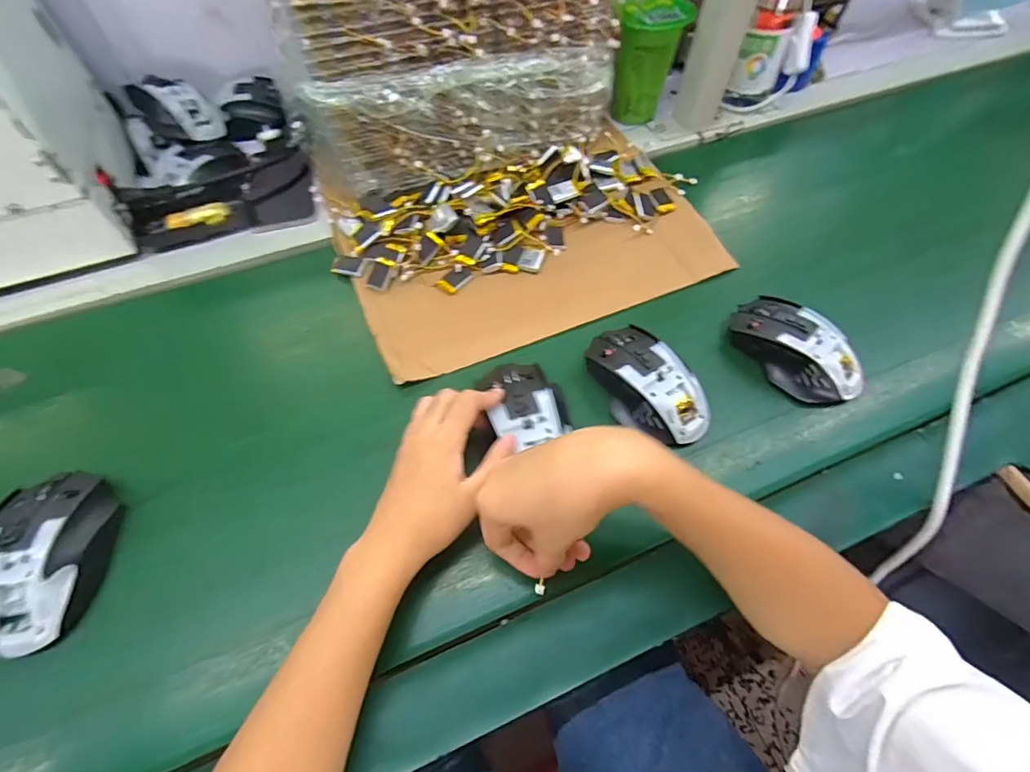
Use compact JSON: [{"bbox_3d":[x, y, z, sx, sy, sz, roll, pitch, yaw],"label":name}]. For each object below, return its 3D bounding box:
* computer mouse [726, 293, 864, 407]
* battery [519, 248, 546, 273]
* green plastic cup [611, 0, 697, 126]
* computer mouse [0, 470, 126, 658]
[{"bbox_3d":[0.244,-0.034,0.409,0.059,0.038,0.113,-34,64,-17],"label":"computer mouse"},{"bbox_3d":[0.017,-0.128,0.476,0.022,0.007,0.027,10,60,8],"label":"battery"},{"bbox_3d":[0.159,-0.387,0.565,0.076,0.116,0.072,-1,59,2],"label":"green plastic cup"},{"bbox_3d":[-0.322,0.115,0.323,0.067,0.036,0.113,-13,60,-5],"label":"computer mouse"}]

